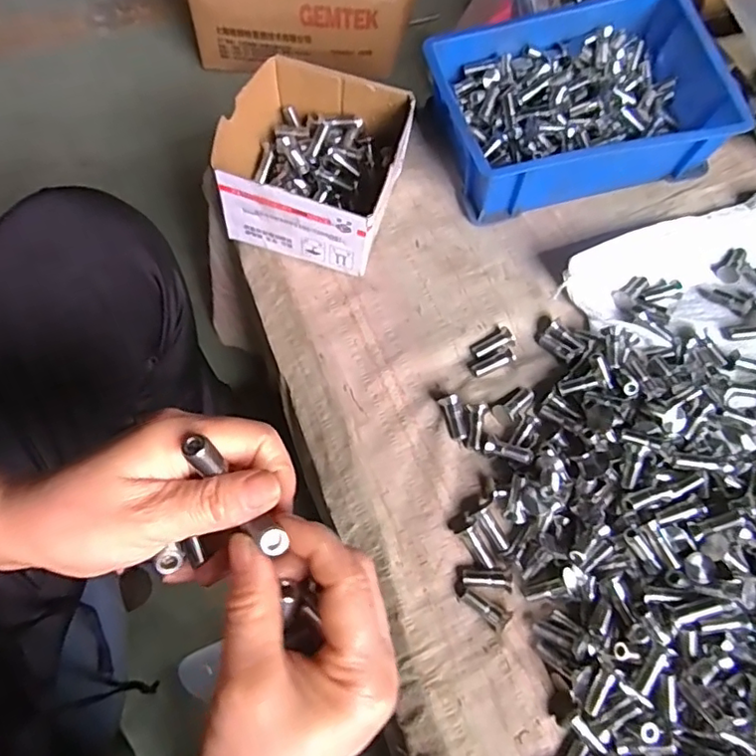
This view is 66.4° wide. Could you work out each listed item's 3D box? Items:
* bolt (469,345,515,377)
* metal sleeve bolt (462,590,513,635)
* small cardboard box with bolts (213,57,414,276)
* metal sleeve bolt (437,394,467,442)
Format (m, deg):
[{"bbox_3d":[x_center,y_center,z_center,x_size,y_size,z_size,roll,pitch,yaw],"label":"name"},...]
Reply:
[{"bbox_3d":[0.097,-0.014,0.484,0.040,0.009,0.013,-22,69,-12],"label":"bolt"},{"bbox_3d":[0.074,0.160,0.399,0.033,0.011,0.014,35,69,12],"label":"metal sleeve bolt"},{"bbox_3d":[-0.053,-0.184,0.512,0.137,0.086,0.147,16,66,4],"label":"small cardboard box with bolts"},{"bbox_3d":[0.061,0.032,0.458,0.014,0.017,0.035,-16,68,-10],"label":"metal sleeve bolt"}]

